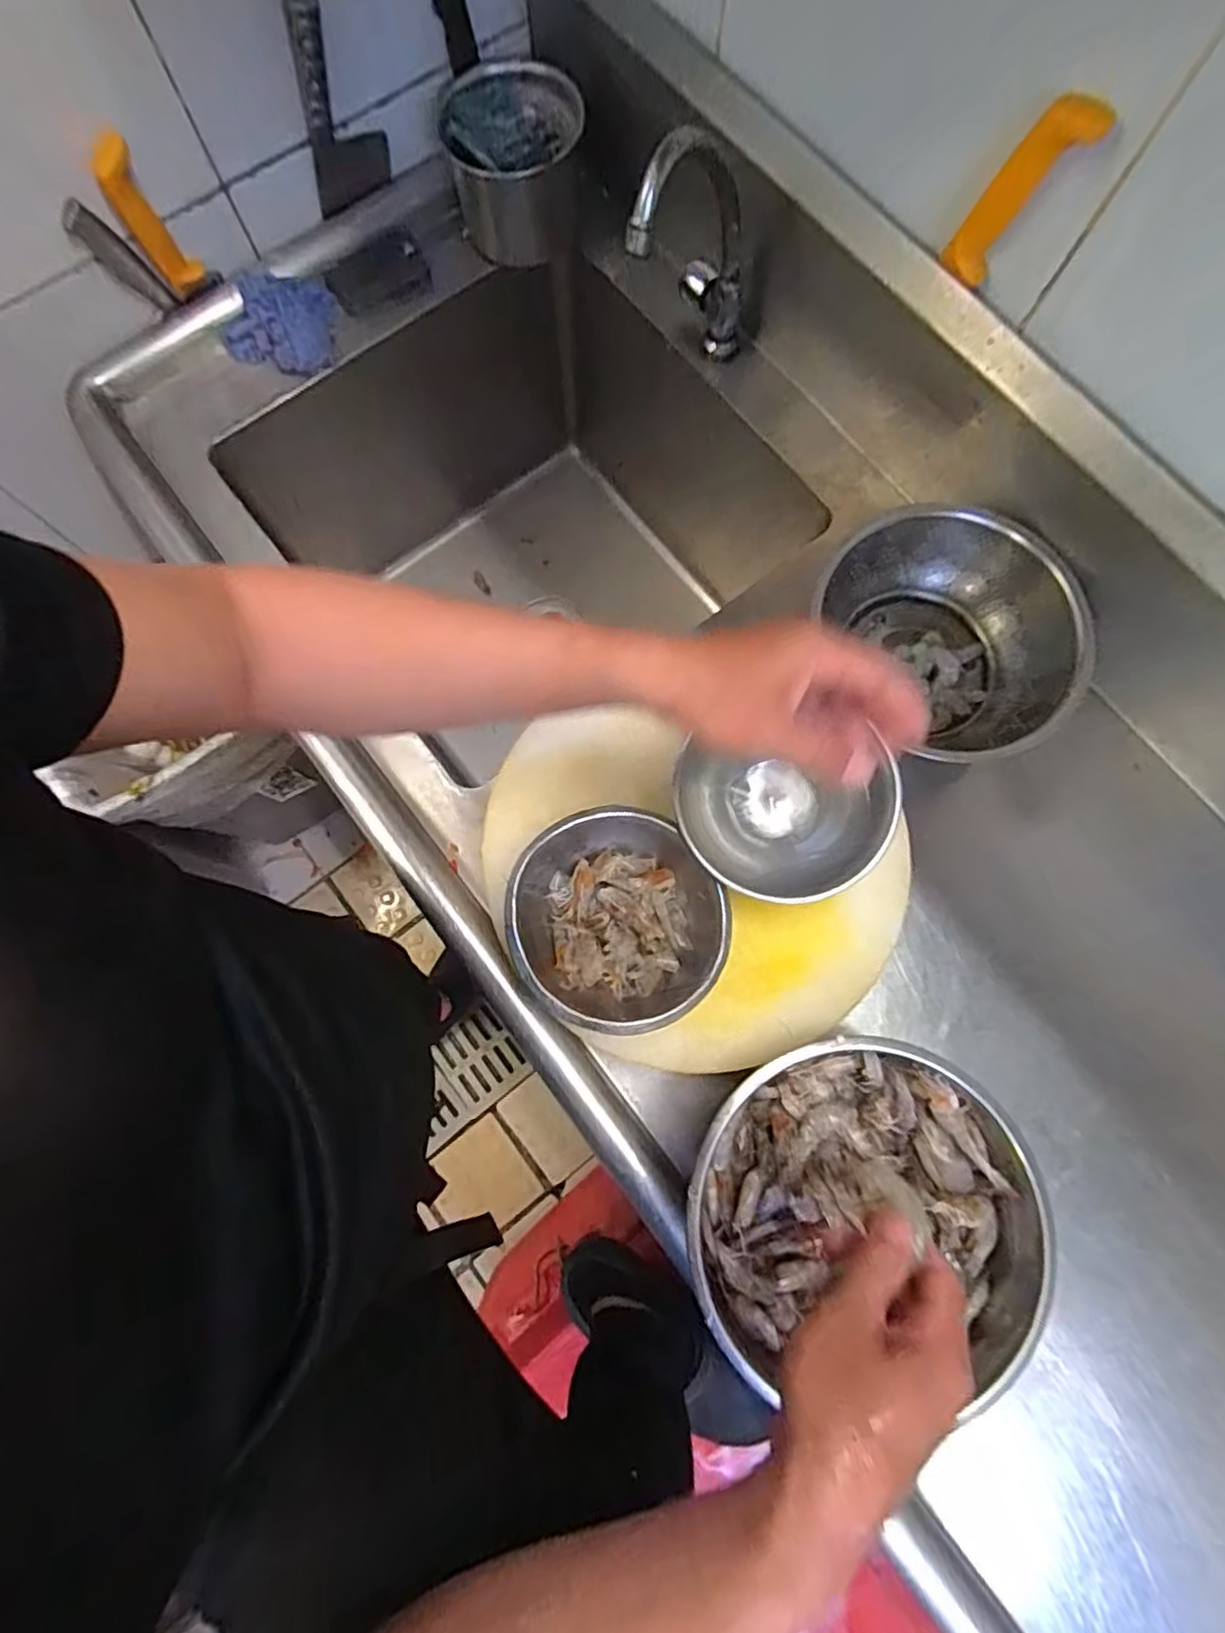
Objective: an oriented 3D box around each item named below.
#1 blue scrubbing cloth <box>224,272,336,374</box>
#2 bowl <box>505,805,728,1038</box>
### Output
[{"bbox_3d":[-0.370,-0.547,0.736,0.112,0.042,0.090,2,78,-1],"label":"blue scrubbing cloth"},{"bbox_3d":[0.004,0.081,0.532,0.159,0.066,0.162,0,78,-1],"label":"bowl"}]

